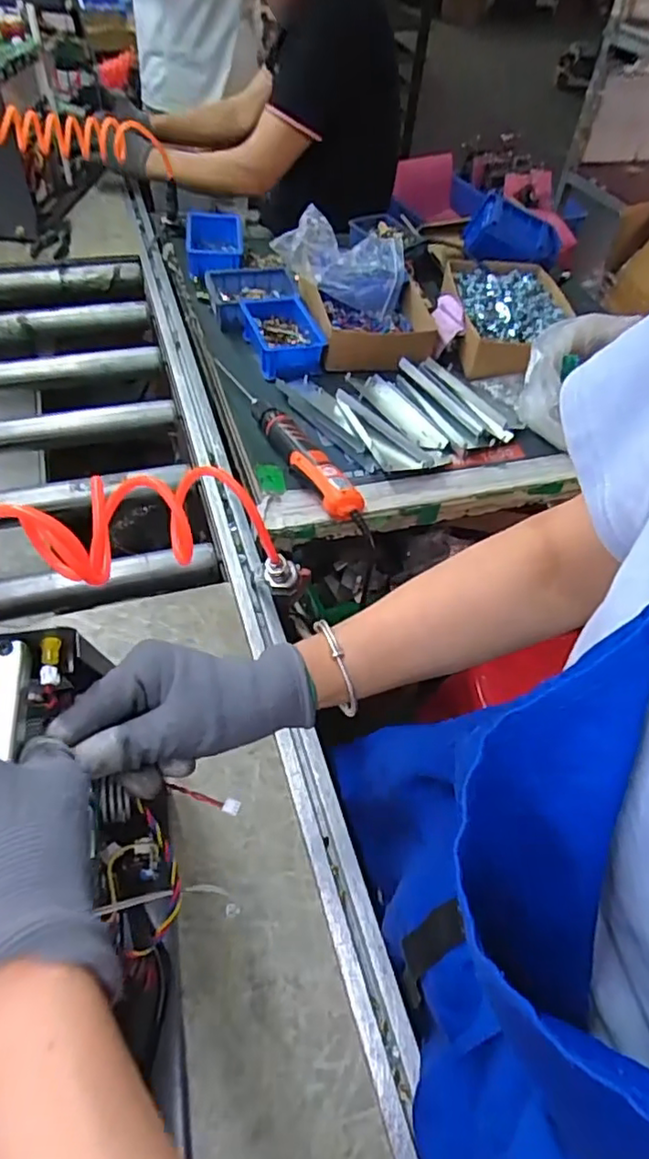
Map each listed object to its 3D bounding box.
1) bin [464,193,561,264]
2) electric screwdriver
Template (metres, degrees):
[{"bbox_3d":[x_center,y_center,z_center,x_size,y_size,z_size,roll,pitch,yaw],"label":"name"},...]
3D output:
[{"bbox_3d":[0.330,-0.612,1.086,0.155,0.092,0.062,5,50,-2],"label":"bin"},{"bbox_3d":[-0.056,-0.194,0.835,0.042,0.047,0.344,-21,56,-21],"label":"electric screwdriver"}]

